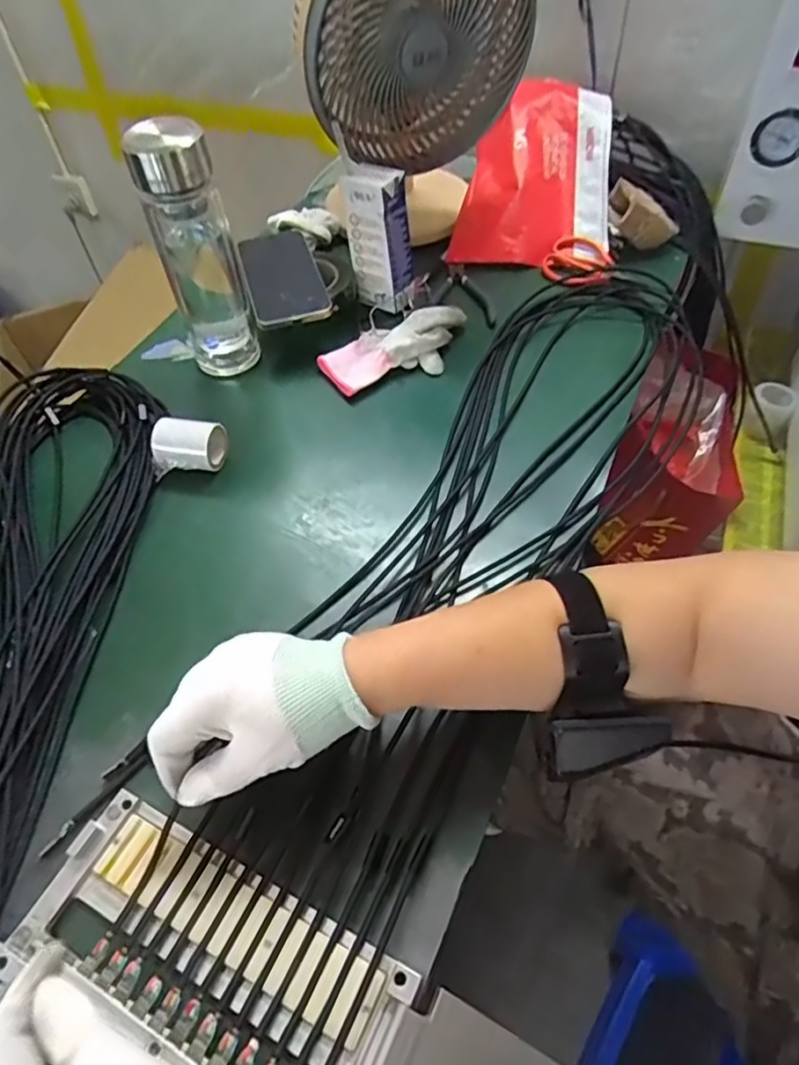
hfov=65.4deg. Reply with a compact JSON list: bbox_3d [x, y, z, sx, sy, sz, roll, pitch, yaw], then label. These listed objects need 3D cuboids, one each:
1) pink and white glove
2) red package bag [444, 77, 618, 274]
[{"bbox_3d":[0.000,-0.182,0.616,0.152,0.032,0.063,-16,52,-10],"label":"pink and white glove"},{"bbox_3d":[0.165,-0.421,0.725,0.166,0.033,0.242,11,78,11],"label":"red package bag"}]

